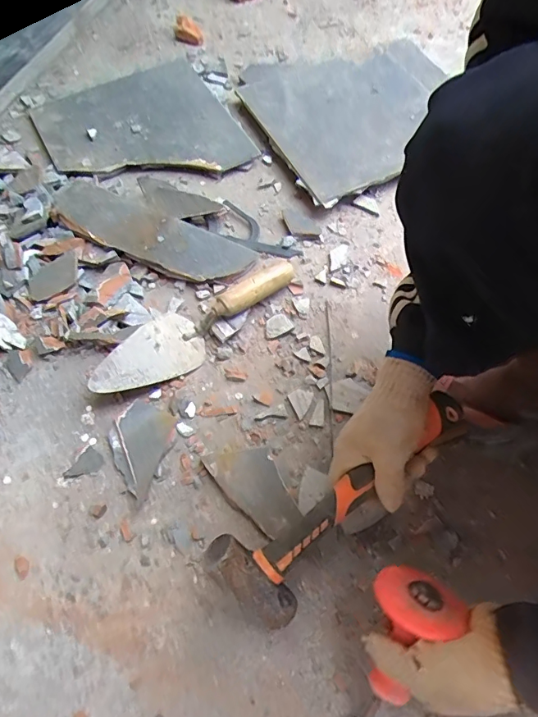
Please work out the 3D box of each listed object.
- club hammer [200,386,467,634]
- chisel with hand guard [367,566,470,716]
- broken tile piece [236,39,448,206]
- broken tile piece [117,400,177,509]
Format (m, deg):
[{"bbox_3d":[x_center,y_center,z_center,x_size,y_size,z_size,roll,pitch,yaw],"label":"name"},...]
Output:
[{"bbox_3d":[0.073,0.144,0.453,0.290,0.075,0.094,-39,73,-4],"label":"club hammer"},{"bbox_3d":[0.104,0.268,0.397,0.063,0.059,0.175,16,104,5],"label":"chisel with hand guard"},{"bbox_3d":[0.173,-0.428,0.798,0.383,0.029,0.303,-25,70,-18],"label":"broken tile piece"},{"bbox_3d":[-0.138,0.099,0.550,0.062,0.020,0.113,-19,68,-10],"label":"broken tile piece"}]

